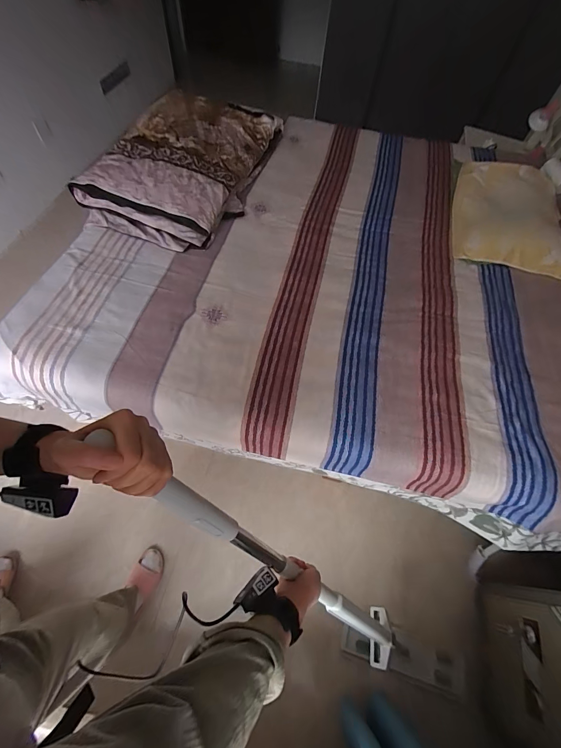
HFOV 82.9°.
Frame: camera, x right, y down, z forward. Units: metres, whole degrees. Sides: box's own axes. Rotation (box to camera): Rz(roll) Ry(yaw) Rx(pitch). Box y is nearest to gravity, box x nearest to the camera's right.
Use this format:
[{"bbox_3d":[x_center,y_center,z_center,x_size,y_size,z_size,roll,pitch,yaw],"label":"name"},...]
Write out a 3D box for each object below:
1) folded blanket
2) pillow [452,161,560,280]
[{"bbox_3d":[-0.383,-0.903,1.335,0.650,0.165,0.900,29,62,12],"label":"folded blanket"},{"bbox_3d":[0.927,-0.677,1.300,0.437,0.109,0.612,11,59,2],"label":"pillow"}]

